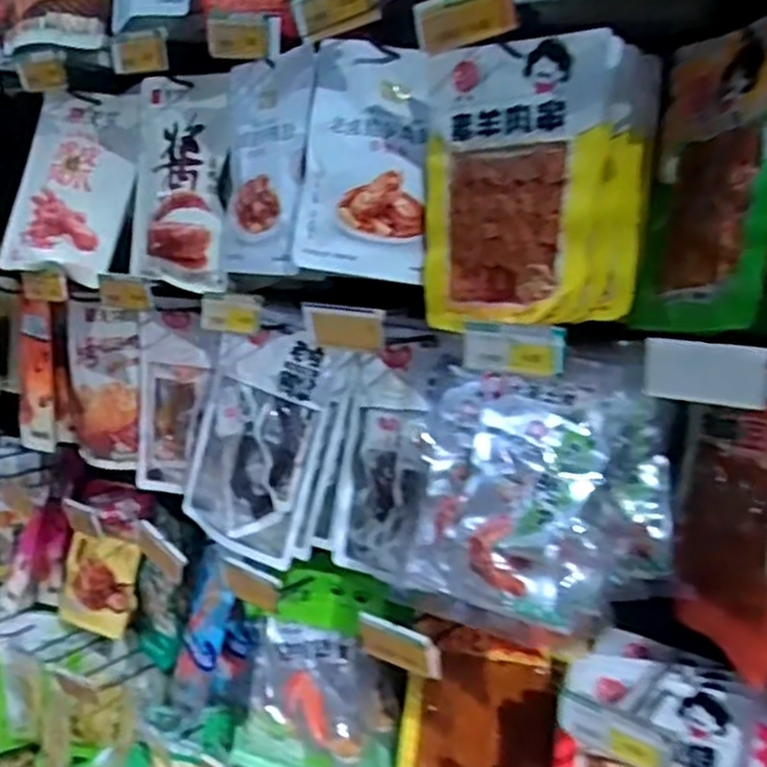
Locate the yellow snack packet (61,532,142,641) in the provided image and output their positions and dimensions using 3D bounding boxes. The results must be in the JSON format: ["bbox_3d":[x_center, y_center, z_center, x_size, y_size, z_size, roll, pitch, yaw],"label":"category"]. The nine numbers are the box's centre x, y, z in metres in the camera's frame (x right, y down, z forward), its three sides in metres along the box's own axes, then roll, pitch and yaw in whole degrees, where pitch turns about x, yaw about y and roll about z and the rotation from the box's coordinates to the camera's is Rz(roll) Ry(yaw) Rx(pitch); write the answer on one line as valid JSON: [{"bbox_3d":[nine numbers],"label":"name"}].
[{"bbox_3d":[-0.455,0.317,1.223,0.167,0.146,0.017,6,-6,35],"label":"yellow snack packet"}]

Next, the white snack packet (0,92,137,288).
[{"bbox_3d":[-0.412,-0.264,1.017,0.182,0.251,0.030,13,-7,18],"label":"white snack packet"}]

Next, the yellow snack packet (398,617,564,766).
[{"bbox_3d":[0.112,0.403,0.884,0.172,0.223,0.041,8,-17,1],"label":"yellow snack packet"}]

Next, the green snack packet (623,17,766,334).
[{"bbox_3d":[0.279,-0.159,0.627,0.044,0.242,0.178,11,5,-15],"label":"green snack packet"}]

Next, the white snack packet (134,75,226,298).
[{"bbox_3d":[-0.251,-0.244,0.937,0.163,0.242,0.034,12,14,43],"label":"white snack packet"}]

